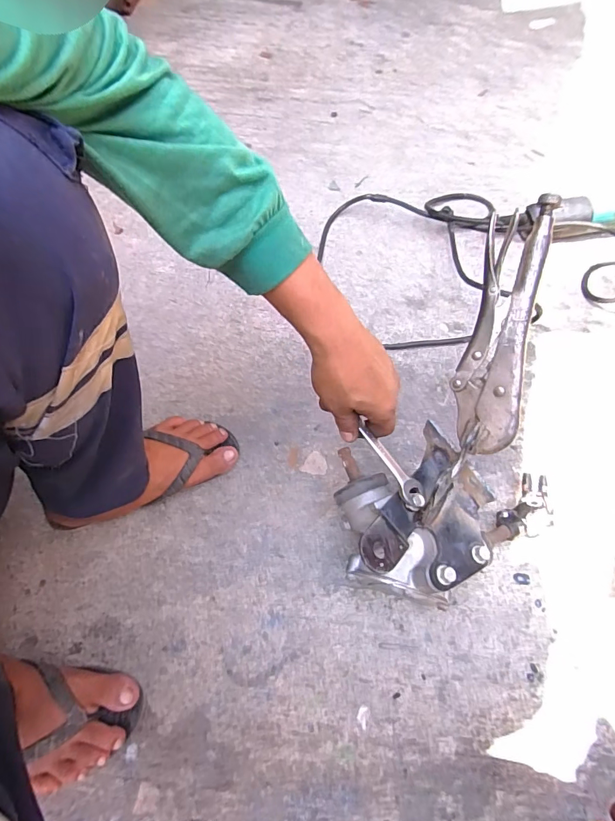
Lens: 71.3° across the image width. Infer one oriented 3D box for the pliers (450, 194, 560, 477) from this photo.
[{"bbox_3d":[0.166,-0.062,0.372,0.055,0.026,0.221,9,101,3],"label":"pliers"}]

